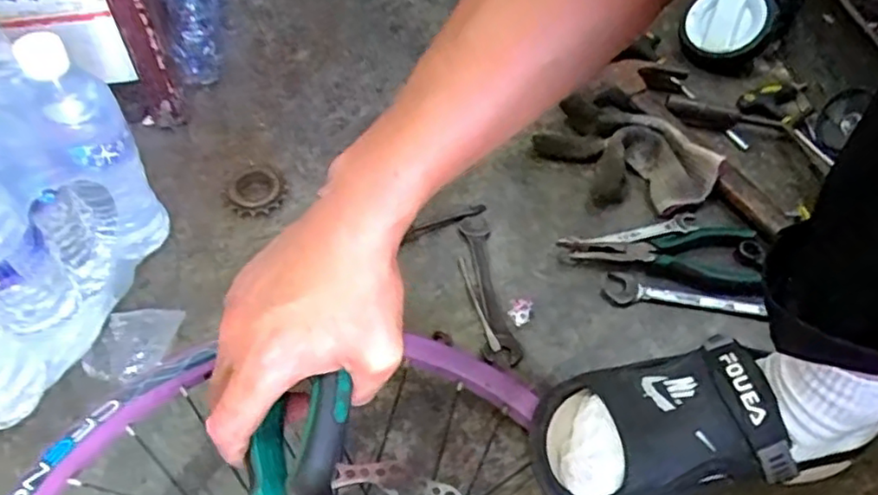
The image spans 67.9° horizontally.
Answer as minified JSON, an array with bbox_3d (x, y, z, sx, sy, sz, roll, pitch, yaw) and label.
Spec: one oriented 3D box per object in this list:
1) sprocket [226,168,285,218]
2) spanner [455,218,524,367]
[{"bbox_3d":[-0.185,-0.056,0.659,0.054,0.013,0.056,1,53,-2],"label":"sprocket"},{"bbox_3d":[0.045,0.036,0.606,0.030,0.011,0.160,-6,54,-7],"label":"spanner"}]

